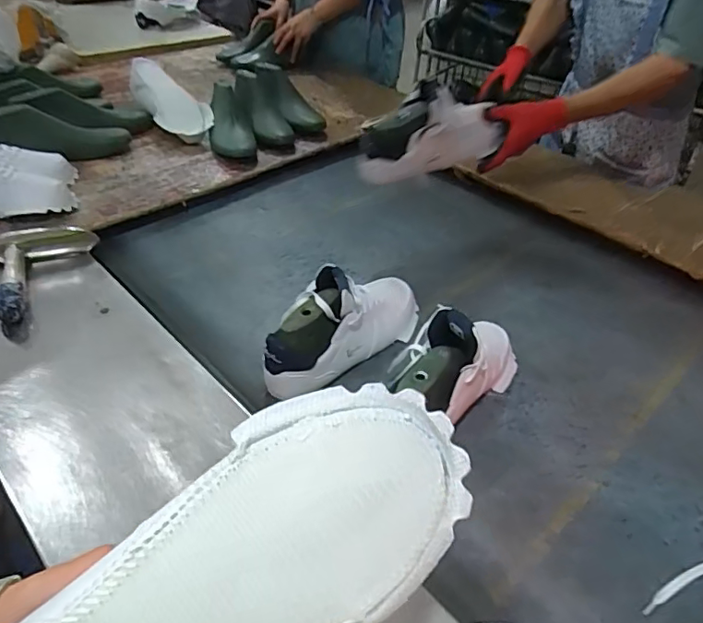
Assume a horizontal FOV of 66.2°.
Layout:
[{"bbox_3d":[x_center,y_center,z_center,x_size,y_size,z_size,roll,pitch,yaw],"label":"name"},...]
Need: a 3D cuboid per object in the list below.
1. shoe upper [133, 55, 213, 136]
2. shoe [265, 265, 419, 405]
[{"bbox_3d":[-0.424,-0.484,1.220,0.290,0.057,0.100,45,52,16],"label":"shoe upper"},{"bbox_3d":[0.005,0.003,0.742,0.101,0.119,0.288,34,48,28],"label":"shoe"}]

